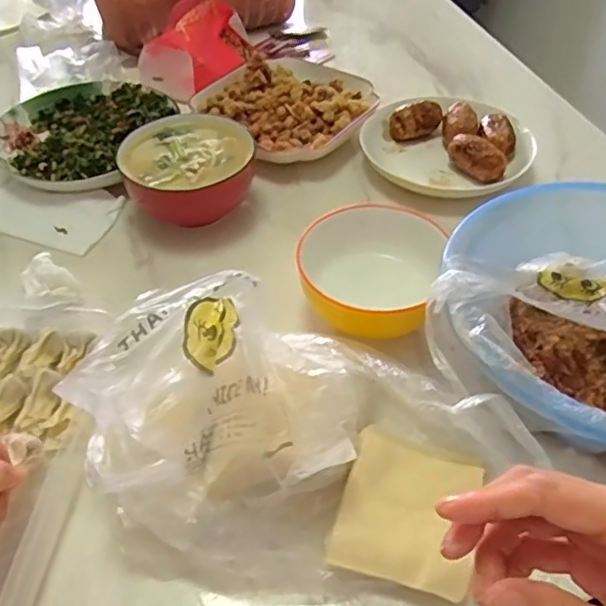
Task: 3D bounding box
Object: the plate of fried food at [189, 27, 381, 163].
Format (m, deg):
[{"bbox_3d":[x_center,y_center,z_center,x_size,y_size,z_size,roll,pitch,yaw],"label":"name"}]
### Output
[{"bbox_3d":[-0.032,-0.235,0.719,0.218,0.053,0.184,35,56,28],"label":"plate of fried food"}]

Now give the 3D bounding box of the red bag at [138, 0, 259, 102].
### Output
[{"bbox_3d":[-0.138,-0.334,0.785,0.091,0.080,0.149,18,50,16],"label":"red bag"}]

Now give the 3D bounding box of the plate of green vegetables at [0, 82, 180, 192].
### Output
[{"bbox_3d":[-0.248,-0.188,0.682,0.176,0.033,0.198,18,50,16],"label":"plate of green vegetables"}]

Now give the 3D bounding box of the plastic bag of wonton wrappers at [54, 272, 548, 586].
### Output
[{"bbox_3d":[-0.003,0.077,0.370,0.244,0.116,0.148,4,47,5],"label":"plastic bag of wonton wrappers"}]

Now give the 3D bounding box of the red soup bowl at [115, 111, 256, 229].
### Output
[{"bbox_3d":[-0.113,-0.127,0.608,0.121,0.071,0.119,0,47,0],"label":"red soup bowl"}]

